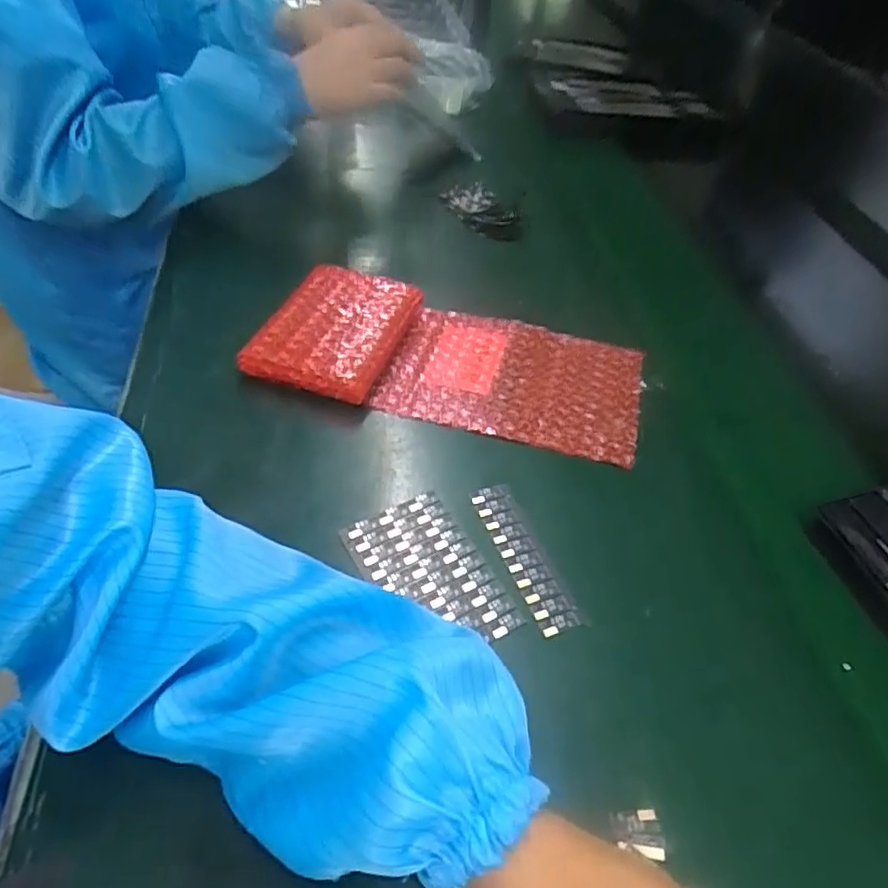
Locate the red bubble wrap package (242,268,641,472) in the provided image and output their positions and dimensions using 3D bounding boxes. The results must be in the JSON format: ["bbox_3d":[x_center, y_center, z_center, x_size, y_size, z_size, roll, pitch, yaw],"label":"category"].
[{"bbox_3d":[0.007,-0.067,0.457,0.272,0.030,0.125,14,48,5],"label":"red bubble wrap package"}]

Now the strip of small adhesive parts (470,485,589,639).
[{"bbox_3d":[0.046,0.063,0.355,0.024,0.004,0.098,-14,51,-18],"label":"strip of small adhesive parts"}]

